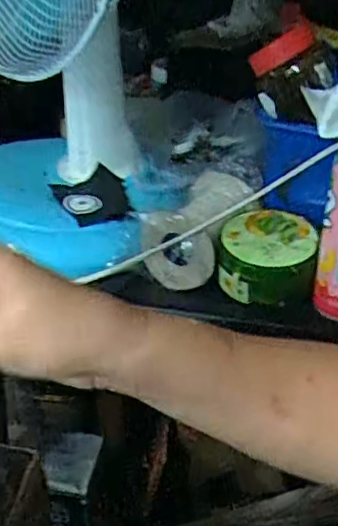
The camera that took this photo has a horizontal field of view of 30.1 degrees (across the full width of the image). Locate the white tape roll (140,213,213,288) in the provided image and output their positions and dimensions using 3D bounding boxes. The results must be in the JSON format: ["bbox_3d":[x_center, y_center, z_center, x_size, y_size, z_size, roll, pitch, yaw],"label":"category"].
[{"bbox_3d":[0.008,-0.012,0.645,0.072,0.076,0.032,1,33,-2],"label":"white tape roll"}]

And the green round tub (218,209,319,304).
[{"bbox_3d":[0.100,-0.010,0.640,0.091,0.058,0.091,1,33,-1],"label":"green round tub"}]

